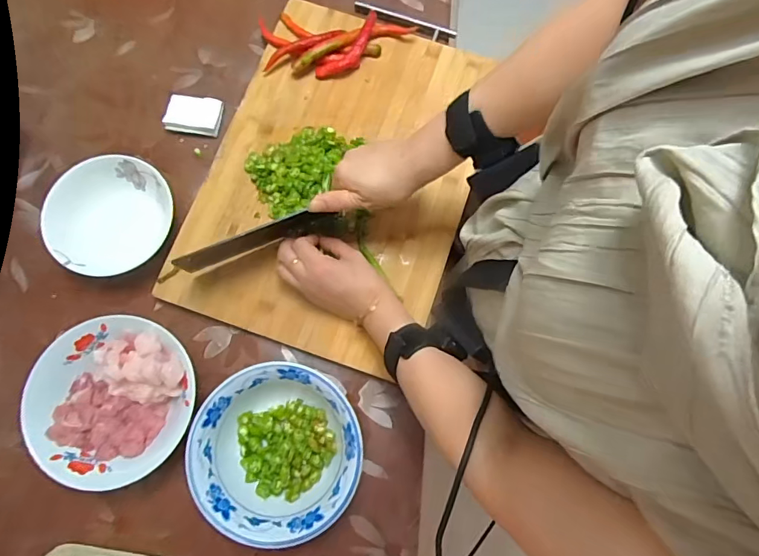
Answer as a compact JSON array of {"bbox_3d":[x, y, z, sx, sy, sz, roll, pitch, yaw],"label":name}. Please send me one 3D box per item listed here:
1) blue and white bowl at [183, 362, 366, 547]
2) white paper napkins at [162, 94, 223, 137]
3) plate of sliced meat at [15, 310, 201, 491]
[{"bbox_3d":[-0.110,0.184,0.505,0.177,0.064,0.171,0,80,-1],"label":"blue and white bowl"},{"bbox_3d":[-0.241,-0.215,0.603,0.070,0.021,0.051,8,80,0],"label":"white paper napkins"},{"bbox_3d":[-0.289,0.132,0.508,0.170,0.059,0.164,0,80,-1],"label":"plate of sliced meat"}]

